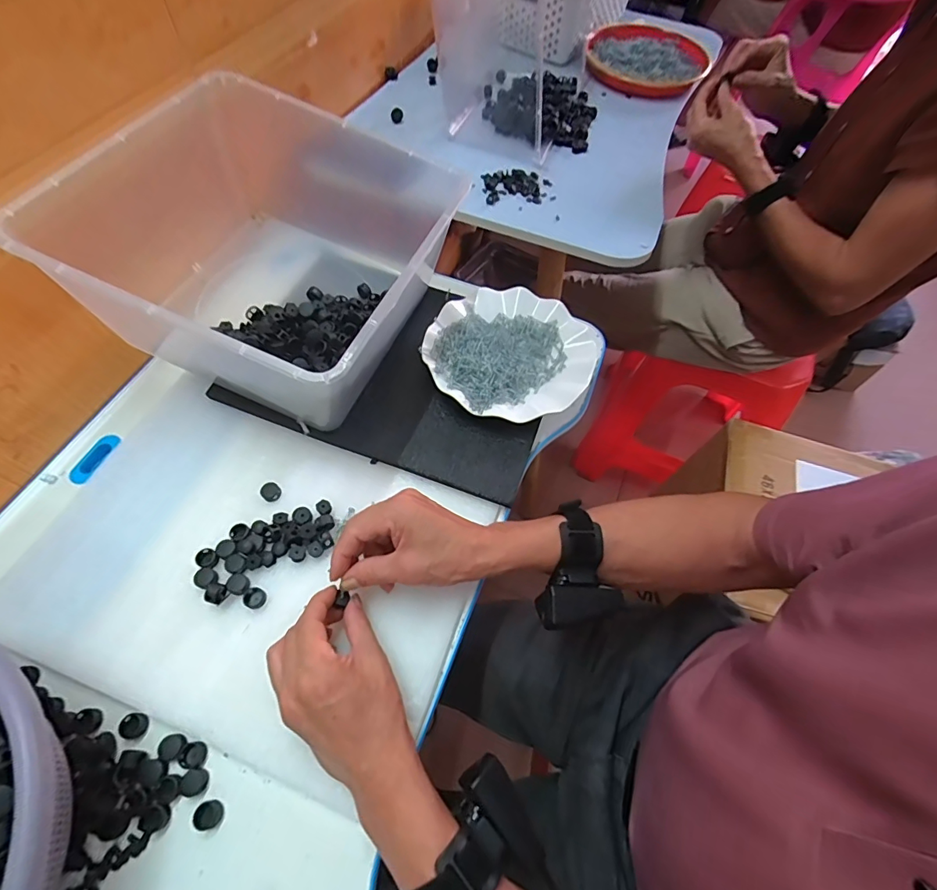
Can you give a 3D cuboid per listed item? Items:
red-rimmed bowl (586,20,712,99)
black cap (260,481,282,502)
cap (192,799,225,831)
[{"bbox_3d":[0.327,-0.712,0.853,0.219,0.031,0.221,9,61,1],"label":"red-rimmed bowl"},{"bbox_3d":[-0.190,0.045,0.444,0.019,0.007,0.017,41,70,16],"label":"black cap"},{"bbox_3d":[-0.187,0.266,0.332,0.019,0.005,0.017,-16,66,-10],"label":"cap"}]

